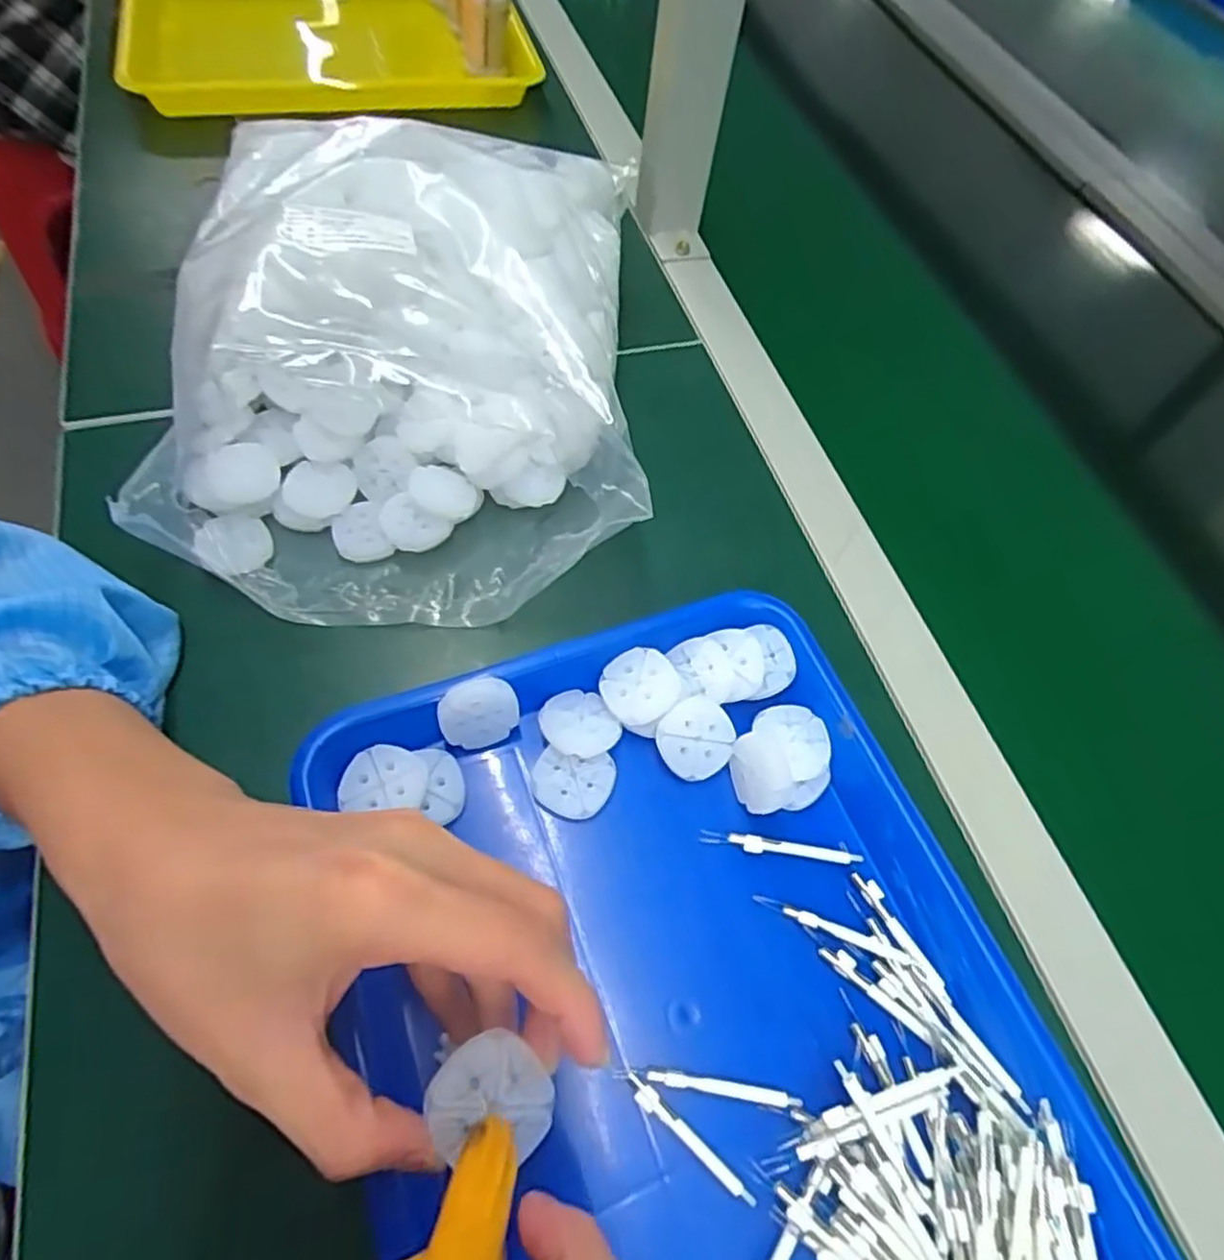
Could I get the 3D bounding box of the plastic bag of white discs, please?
[{"bbox_3d":[-0.112,-0.170,0.413,0.235,0.131,0.329,1,61,-5],"label":"plastic bag of white discs"}]

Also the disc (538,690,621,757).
[{"bbox_3d":[-0.015,0.044,0.331,0.031,0.007,0.033,2,61,-4],"label":"disc"}]

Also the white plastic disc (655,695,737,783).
[{"bbox_3d":[0.039,0.050,0.329,0.036,0.004,0.035,1,85,-10],"label":"white plastic disc"}]

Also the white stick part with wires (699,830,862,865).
[{"bbox_3d":[0.075,0.096,0.318,0.071,0.004,0.008,7,61,-2],"label":"white stick part with wires"}]

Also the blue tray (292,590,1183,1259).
[{"bbox_3d":[0.038,0.150,0.280,0.252,0.048,0.321,-17,61,-13],"label":"blue tray"}]

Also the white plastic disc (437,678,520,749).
[{"bbox_3d":[-0.060,0.038,0.322,0.035,0.034,0.004,-11,35,-19],"label":"white plastic disc"}]

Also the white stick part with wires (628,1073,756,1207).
[{"bbox_3d":[0.028,0.188,0.263,0.058,0.004,0.007,40,64,19],"label":"white stick part with wires"}]

